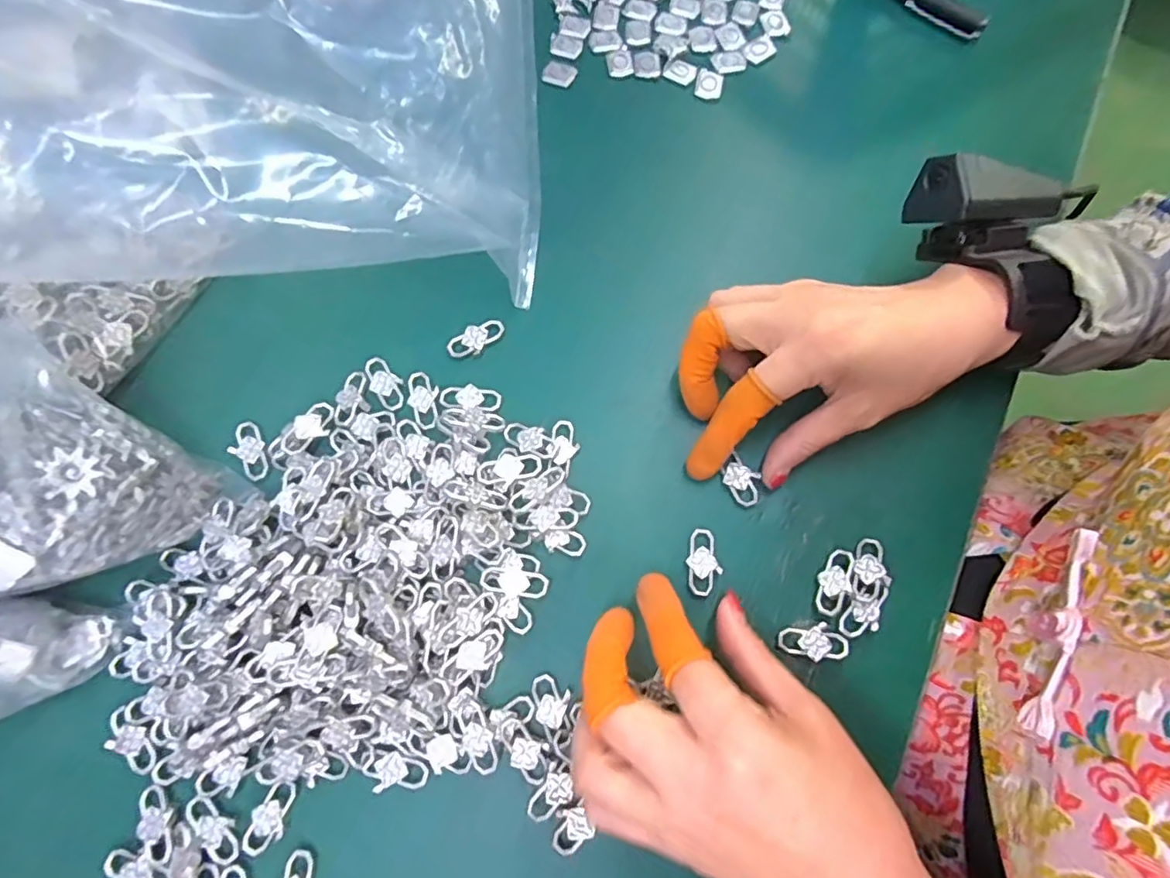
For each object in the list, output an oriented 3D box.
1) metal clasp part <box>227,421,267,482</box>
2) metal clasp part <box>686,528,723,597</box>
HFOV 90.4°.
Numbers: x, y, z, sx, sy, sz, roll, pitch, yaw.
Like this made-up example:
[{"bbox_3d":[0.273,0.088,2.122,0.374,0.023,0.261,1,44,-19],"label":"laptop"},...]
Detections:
[{"bbox_3d":[-0.173,0.006,0.300,0.017,0.004,0.031,-33,78,-8],"label":"metal clasp part"},{"bbox_3d":[0.057,0.060,0.283,0.015,0.007,0.031,-6,76,-1],"label":"metal clasp part"}]

